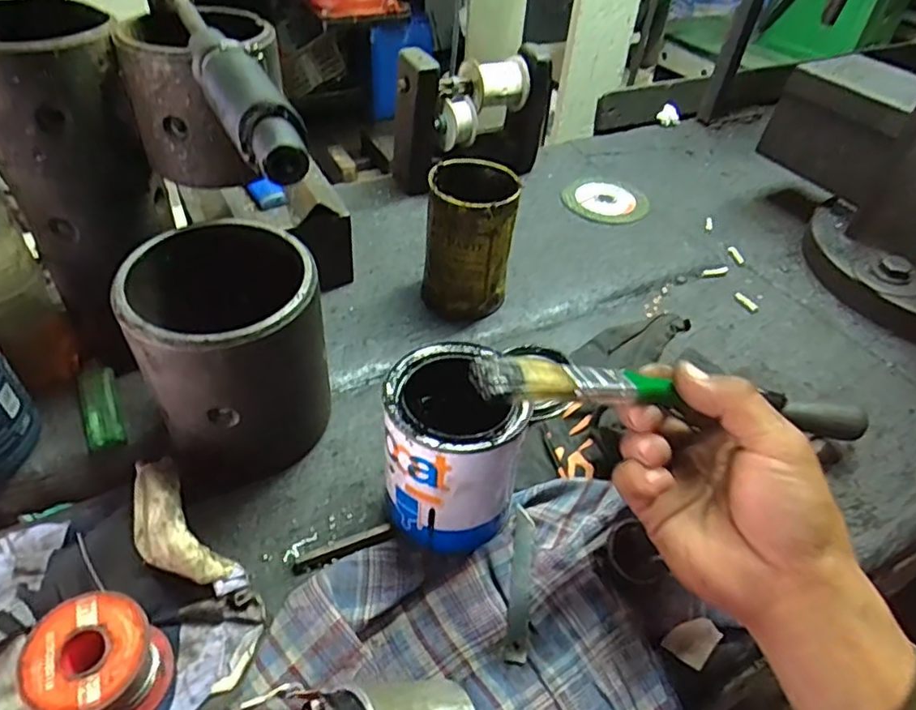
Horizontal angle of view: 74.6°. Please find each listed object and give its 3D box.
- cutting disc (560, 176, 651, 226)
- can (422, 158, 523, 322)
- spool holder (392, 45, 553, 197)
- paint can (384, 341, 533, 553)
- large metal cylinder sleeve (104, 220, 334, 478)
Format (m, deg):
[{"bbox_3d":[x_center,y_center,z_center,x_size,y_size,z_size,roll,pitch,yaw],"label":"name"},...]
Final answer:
[{"bbox_3d":[0.171,-0.181,0.691,0.096,0.004,0.105,3,45,-3],"label":"cutting disc"},{"bbox_3d":[0.009,-0.096,0.512,0.069,0.113,0.076,4,45,-2],"label":"can"},{"bbox_3d":[0.016,-0.253,0.647,0.179,0.140,0.053,-19,50,-23],"label":"spool holder"},{"bbox_3d":[-0.002,0.054,0.364,0.079,0.109,0.085,3,45,-3],"label":"paint can"},{"bbox_3d":[-0.143,-0.001,0.390,0.110,0.134,0.109,3,45,-3],"label":"large metal cylinder sleeve"}]

